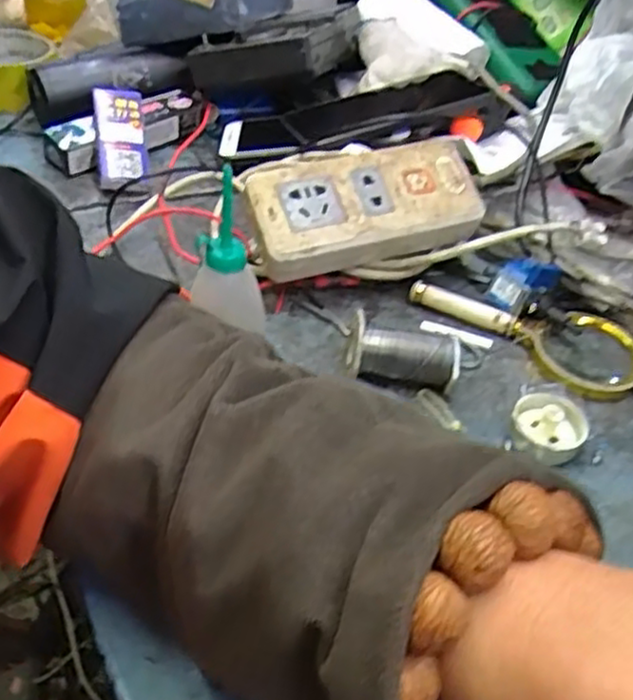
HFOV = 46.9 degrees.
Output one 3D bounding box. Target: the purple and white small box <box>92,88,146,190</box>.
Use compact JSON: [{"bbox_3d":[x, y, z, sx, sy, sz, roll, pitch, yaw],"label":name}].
[{"bbox_3d":[-0.154,-0.168,0.571,0.037,0.017,0.090,-6,71,-14],"label":"purple and white small box"}]

